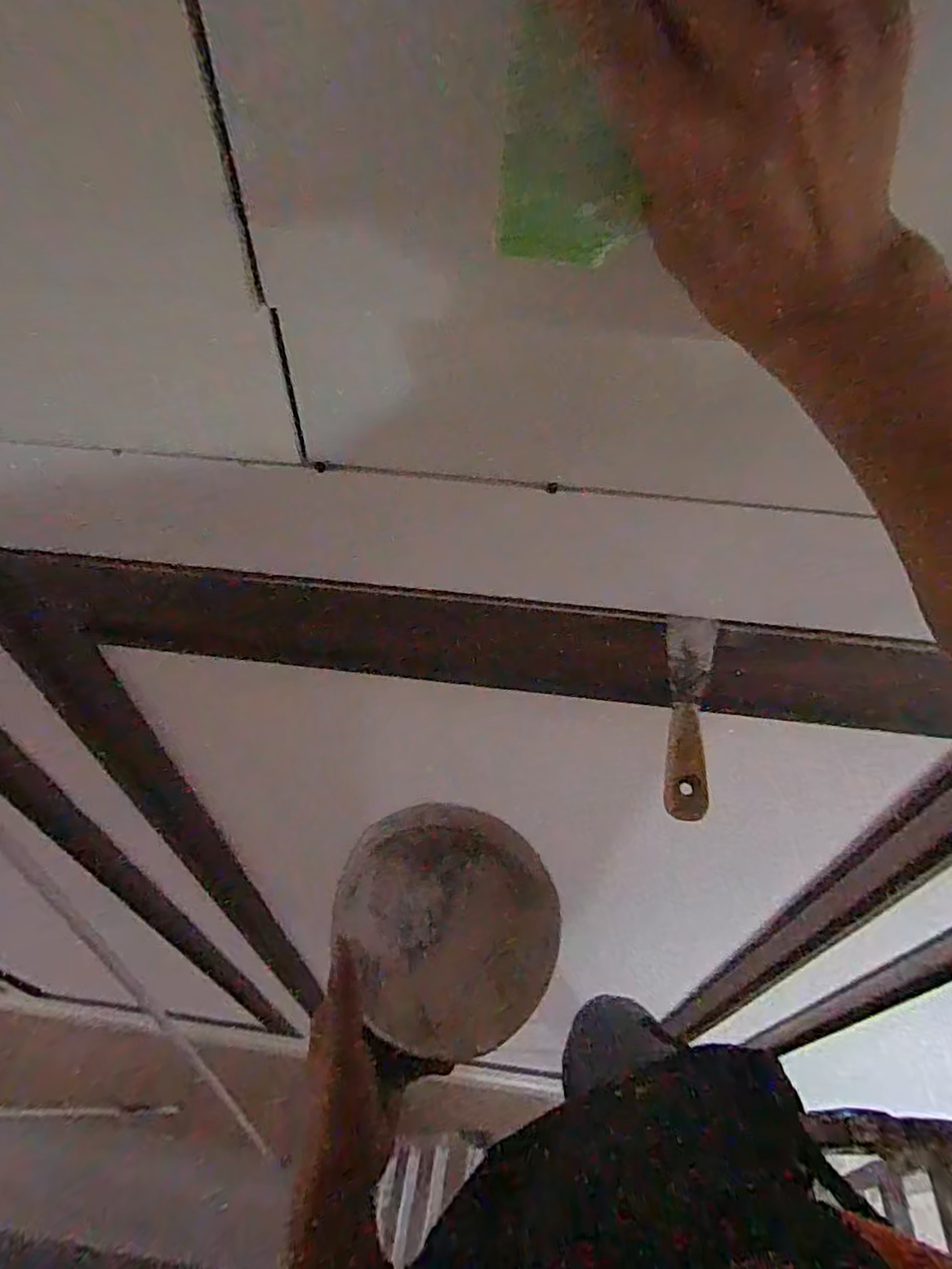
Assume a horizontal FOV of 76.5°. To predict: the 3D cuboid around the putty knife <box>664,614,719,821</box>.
[{"bbox_3d":[0.150,0.054,0.426,0.035,0.012,0.147,9,63,7],"label":"putty knife"}]

